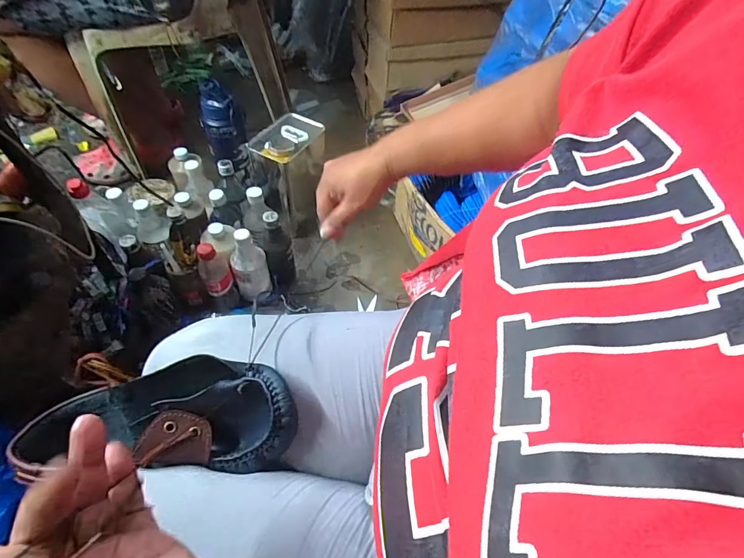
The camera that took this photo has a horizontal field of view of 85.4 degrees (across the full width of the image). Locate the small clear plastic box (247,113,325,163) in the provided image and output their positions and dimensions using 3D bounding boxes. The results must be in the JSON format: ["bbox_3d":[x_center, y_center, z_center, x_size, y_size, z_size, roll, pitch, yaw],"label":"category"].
[{"bbox_3d":[-0.182,-0.311,0.874,0.101,0.019,0.154,29,58,15],"label":"small clear plastic box"}]

